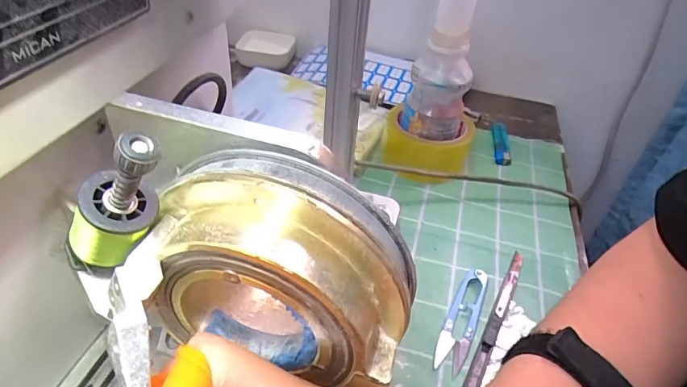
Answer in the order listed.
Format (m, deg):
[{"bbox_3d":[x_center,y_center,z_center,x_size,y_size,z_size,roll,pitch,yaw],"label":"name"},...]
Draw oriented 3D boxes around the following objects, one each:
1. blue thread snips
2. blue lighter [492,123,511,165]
[{"bbox_3d":[0.097,0.098,0.363,0.023,0.010,0.103,20,43,16],"label":"blue thread snips"},{"bbox_3d":[0.199,-0.063,0.566,0.019,0.012,0.080,10,41,5],"label":"blue lighter"}]

